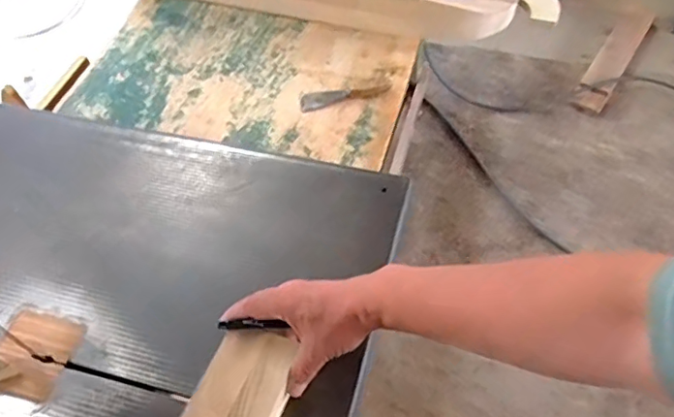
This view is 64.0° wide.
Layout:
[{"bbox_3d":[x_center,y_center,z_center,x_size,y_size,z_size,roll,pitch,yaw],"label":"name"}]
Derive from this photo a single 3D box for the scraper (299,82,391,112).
[{"bbox_3d":[0.012,-0.201,0.934,0.155,0.019,0.042,-12,55,-7],"label":"scraper"}]

